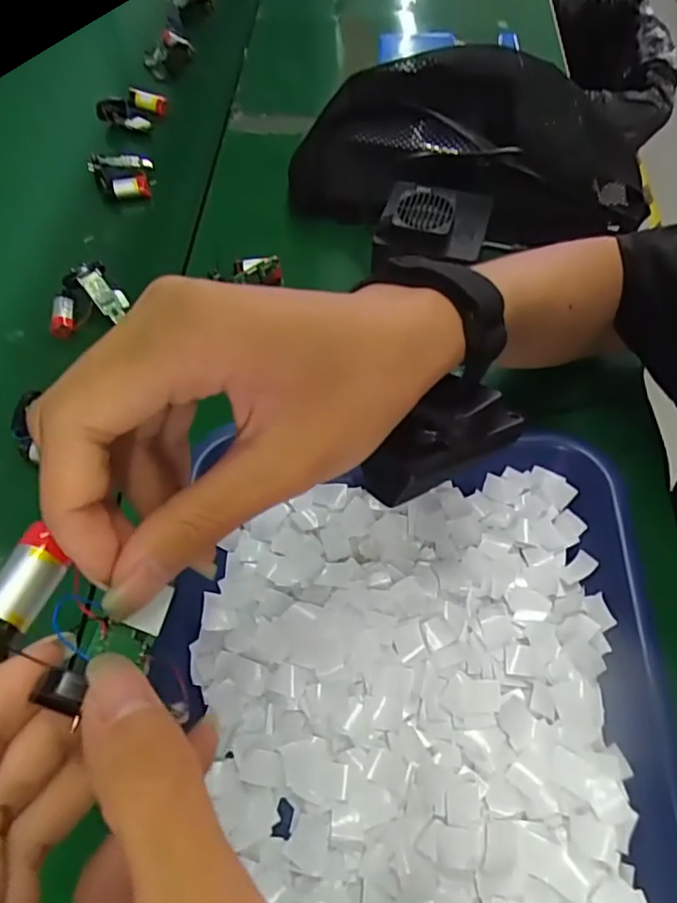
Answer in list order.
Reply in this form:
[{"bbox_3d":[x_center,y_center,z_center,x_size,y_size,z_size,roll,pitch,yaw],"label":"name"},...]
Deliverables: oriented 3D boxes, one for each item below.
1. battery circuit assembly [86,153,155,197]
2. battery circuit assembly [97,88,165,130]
[{"bbox_3d":[-0.188,-0.241,0.502,0.050,0.019,0.054,-17,62,-11],"label":"battery circuit assembly"},{"bbox_3d":[-0.194,-0.322,0.544,0.046,0.018,0.049,27,63,13],"label":"battery circuit assembly"}]

